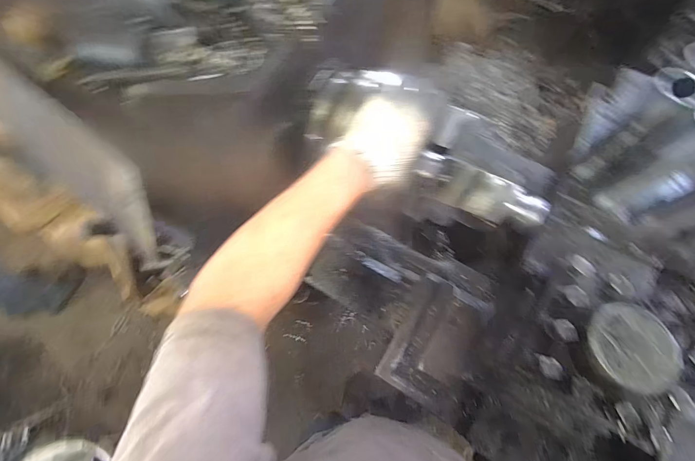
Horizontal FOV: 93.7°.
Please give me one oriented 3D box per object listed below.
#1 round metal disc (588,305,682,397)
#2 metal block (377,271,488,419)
[{"bbox_3d":[0.299,0.123,0.341,0.080,0.011,0.090,-22,72,-5],"label":"round metal disc"},{"bbox_3d":[0.152,0.187,0.560,0.123,0.029,0.197,27,75,11],"label":"metal block"}]

